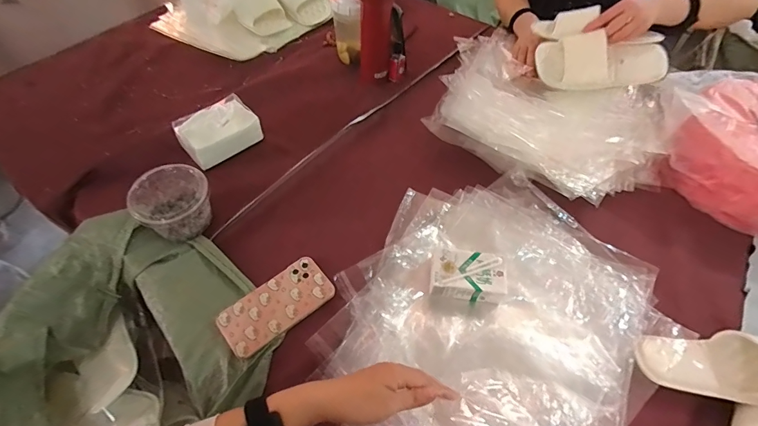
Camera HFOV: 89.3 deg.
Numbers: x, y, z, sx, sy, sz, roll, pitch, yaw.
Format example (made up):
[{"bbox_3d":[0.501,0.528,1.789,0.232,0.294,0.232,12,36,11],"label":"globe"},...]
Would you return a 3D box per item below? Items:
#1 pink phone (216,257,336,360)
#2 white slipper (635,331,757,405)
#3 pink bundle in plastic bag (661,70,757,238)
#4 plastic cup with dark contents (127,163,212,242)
[{"bbox_3d":[-0.152,0.137,0.574,0.165,0.007,0.082,-35,63,-23],"label":"pink phone"},{"bbox_3d":[0.485,0.202,0.510,0.252,0.063,0.095,1,54,14],"label":"white slipper"},{"bbox_3d":[0.674,-0.121,0.698,0.277,0.135,0.306,-27,60,-19],"label":"pink bundle in plastic bag"},{"bbox_3d":[-0.339,-0.018,0.635,0.113,0.076,0.106,1,55,-1],"label":"plastic cup with dark contents"}]

